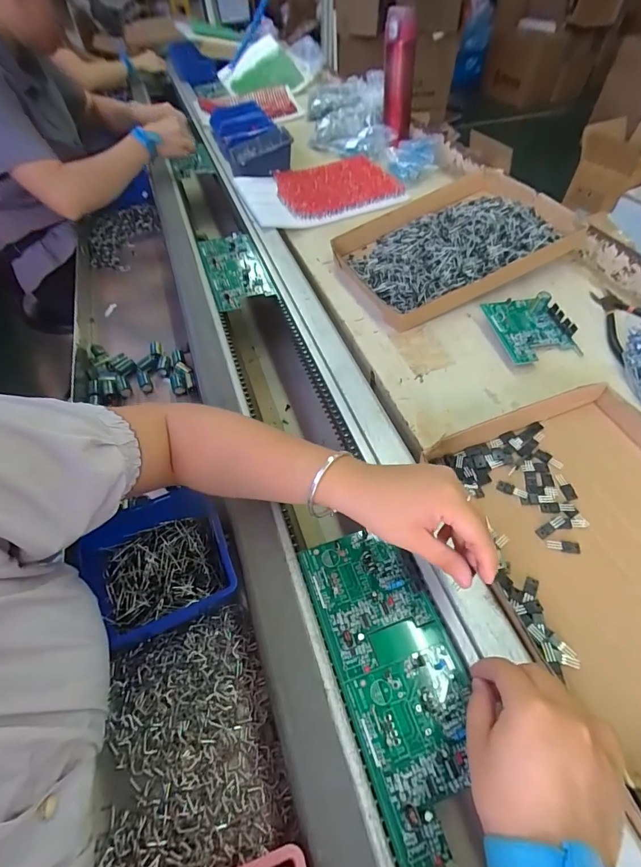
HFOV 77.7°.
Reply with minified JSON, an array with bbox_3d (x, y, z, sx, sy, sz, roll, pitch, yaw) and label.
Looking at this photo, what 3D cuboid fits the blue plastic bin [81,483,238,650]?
[{"bbox_3d":[-0.150,0.125,0.370,0.126,0.054,0.123,-21,55,-19],"label":"blue plastic bin"}]

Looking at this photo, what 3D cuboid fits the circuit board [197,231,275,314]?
[{"bbox_3d":[-0.147,-0.285,0.688,0.097,0.017,0.240,-13,53,-13],"label":"circuit board"}]

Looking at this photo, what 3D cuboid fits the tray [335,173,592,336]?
[{"bbox_3d":[0.201,-0.306,0.640,0.315,0.033,0.257,-25,53,-2],"label":"tray"}]

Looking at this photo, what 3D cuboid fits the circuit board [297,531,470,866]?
[{"bbox_3d":[0.057,0.182,0.316,0.096,0.007,0.214,-11,53,-12],"label":"circuit board"}]

